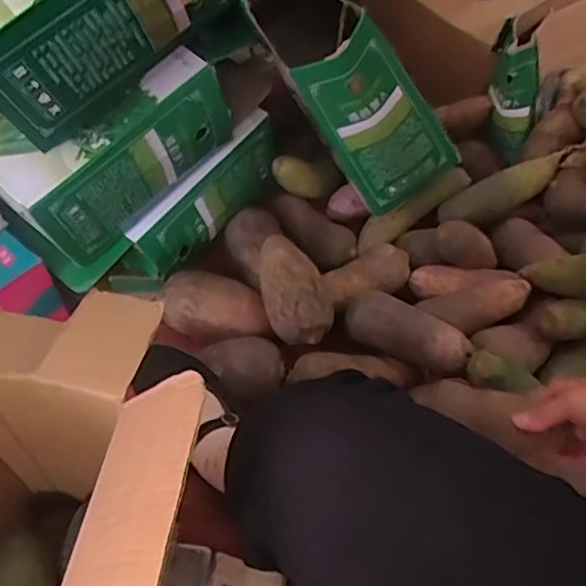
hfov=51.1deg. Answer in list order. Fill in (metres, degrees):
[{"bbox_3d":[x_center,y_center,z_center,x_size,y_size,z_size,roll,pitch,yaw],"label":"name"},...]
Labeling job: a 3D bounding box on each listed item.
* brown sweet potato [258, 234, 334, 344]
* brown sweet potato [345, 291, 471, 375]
[{"bbox_3d":[-0.002,-0.007,0.785,0.080,0.065,0.157,-15,57,-12],"label":"brown sweet potato"},{"bbox_3d":[0.144,0.044,0.765,0.159,0.058,0.073,26,58,16],"label":"brown sweet potato"}]

